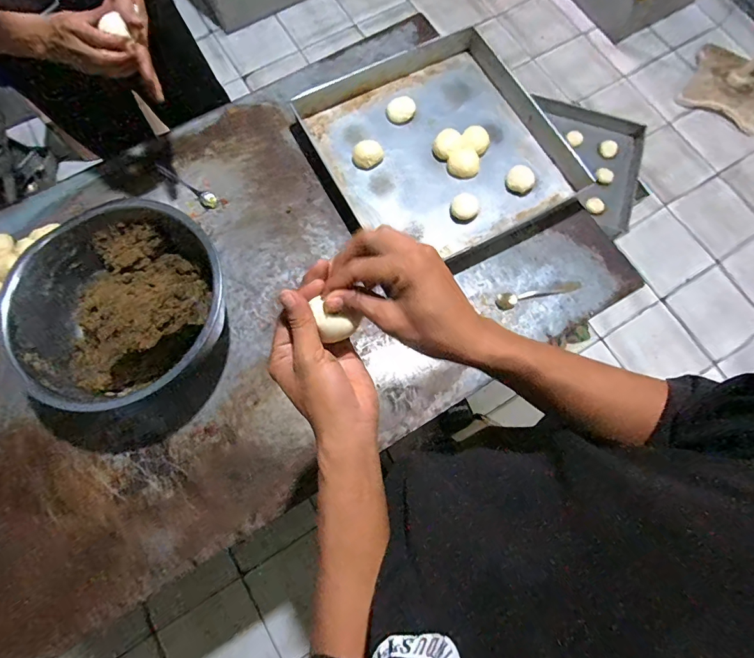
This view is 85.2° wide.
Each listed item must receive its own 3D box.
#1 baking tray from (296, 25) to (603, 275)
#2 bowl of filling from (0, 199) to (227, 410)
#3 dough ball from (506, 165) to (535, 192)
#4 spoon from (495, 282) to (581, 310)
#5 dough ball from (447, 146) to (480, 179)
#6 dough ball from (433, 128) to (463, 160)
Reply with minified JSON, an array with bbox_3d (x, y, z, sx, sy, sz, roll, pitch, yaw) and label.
[{"bbox_3d":[0.138,-0.388,0.865,0.464,0.049,0.516,-30,78,-7],"label":"baking tray"},{"bbox_3d":[-0.437,-0.042,0.717,0.309,0.132,0.343,25,76,6],"label":"bowl of filling"},{"bbox_3d":[0.295,-0.309,0.850,0.054,0.033,0.051,0,75,0],"label":"dough ball"},{"bbox_3d":[0.309,-0.066,0.780,0.166,0.018,0.028,-13,75,-4],"label":"spoon"},{"bbox_3d":[0.185,-0.352,0.864,0.066,0.031,0.058,21,76,5],"label":"dough ball"},{"bbox_3d":[0.150,-0.392,0.874,0.058,0.031,0.064,21,76,5],"label":"dough ball"}]

